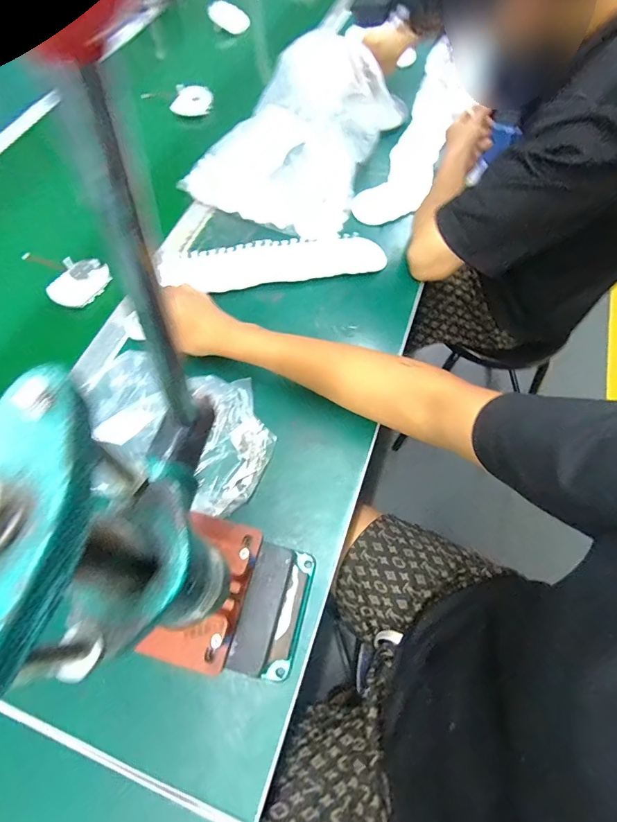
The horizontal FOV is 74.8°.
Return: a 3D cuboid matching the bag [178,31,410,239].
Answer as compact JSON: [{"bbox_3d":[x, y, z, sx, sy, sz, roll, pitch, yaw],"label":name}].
[{"bbox_3d":[-0.014,-0.446,0.637,0.256,0.112,0.326,27,67,13],"label":"bag"}]

